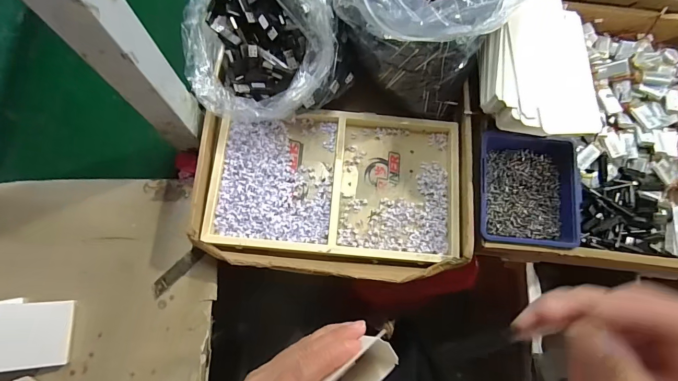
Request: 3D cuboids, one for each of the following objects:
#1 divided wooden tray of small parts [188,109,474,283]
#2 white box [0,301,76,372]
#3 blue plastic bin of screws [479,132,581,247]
[{"bbox_3d":[-0.002,-0.003,0.469,0.341,0.041,0.220,3,79,1],"label":"divided wooden tray of small parts"},{"bbox_3d":[-0.373,0.167,0.411,0.112,0.012,0.072,3,79,-22],"label":"white box"},{"bbox_3d":[0.238,-0.002,0.466,0.120,0.036,0.141,6,79,1],"label":"blue plastic bin of screws"}]

